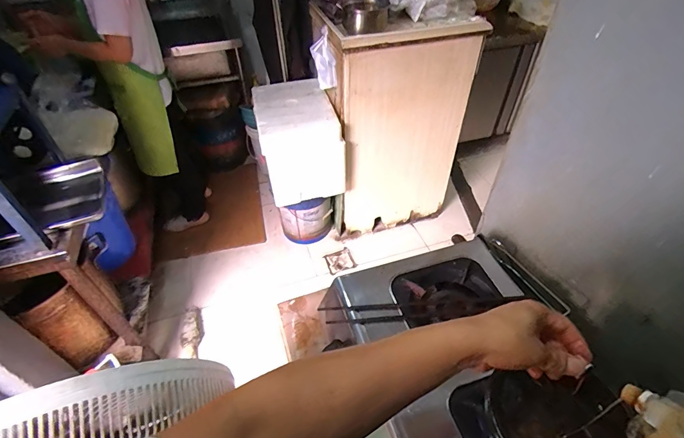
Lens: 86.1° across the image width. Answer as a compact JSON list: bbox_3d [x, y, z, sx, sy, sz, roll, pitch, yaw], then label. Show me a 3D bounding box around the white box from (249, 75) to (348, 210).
[{"bbox_3d":[-0.190,-0.339,1.641,0.332,0.383,0.352,-11,46,-9],"label":"white box"}]

